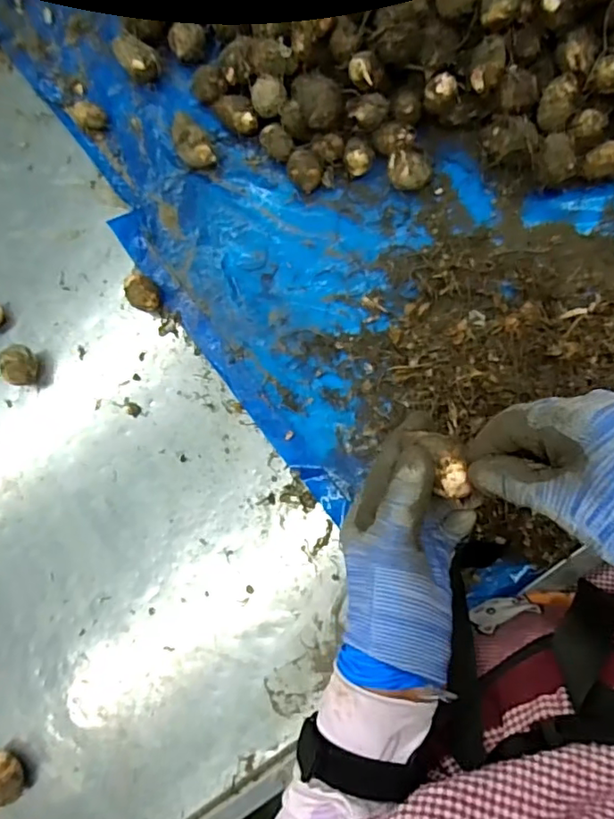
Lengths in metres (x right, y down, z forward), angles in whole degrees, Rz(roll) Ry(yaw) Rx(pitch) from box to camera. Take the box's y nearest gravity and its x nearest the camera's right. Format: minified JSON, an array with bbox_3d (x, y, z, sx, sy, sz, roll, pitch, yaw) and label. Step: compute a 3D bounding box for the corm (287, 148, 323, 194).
[{"bbox_3d":[-0.001,-0.244,0.569,0.033,0.032,0.035,-1,85,8],"label":"corm"}]

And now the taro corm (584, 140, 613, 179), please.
[{"bbox_3d":[0.283,-0.234,0.520,0.043,0.022,0.026,-9,84,7],"label":"taro corm"}]

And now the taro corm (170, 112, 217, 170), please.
[{"bbox_3d":[-0.123,-0.288,0.592,0.033,0.036,0.069,-26,82,5],"label":"taro corm"}]

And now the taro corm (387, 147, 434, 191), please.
[{"bbox_3d":[0.103,-0.238,0.555,0.040,0.031,0.039,-7,85,7],"label":"taro corm"}]

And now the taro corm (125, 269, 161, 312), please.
[{"bbox_3d":[-0.177,-0.126,0.597,0.041,0.031,0.033,36,91,9],"label":"taro corm"}]

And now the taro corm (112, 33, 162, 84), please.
[{"bbox_3d":[-0.185,-0.386,0.608,0.035,0.040,0.056,-40,81,3],"label":"taro corm"}]

